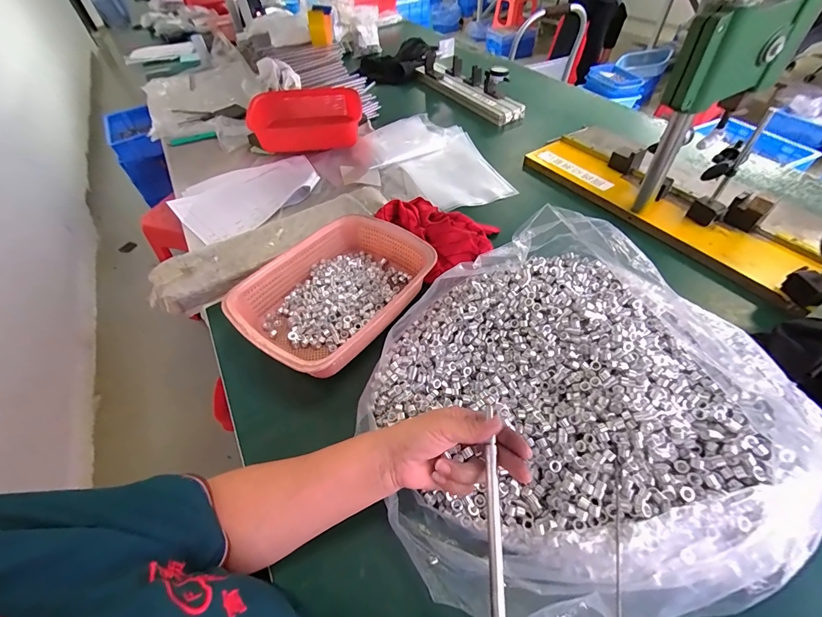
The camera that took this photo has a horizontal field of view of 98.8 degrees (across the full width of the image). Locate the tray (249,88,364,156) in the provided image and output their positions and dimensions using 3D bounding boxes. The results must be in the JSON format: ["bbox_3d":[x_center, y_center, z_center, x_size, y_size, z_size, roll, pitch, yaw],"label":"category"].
[{"bbox_3d":[-0.293,-0.531,0.983,0.314,0.079,0.221,-13,51,-7],"label":"tray"}]

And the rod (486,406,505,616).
[{"bbox_3d":[0.075,0.193,0.319,0.010,0.010,0.201,1,62,5],"label":"rod"}]

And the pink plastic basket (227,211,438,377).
[{"bbox_3d":[-0.116,-0.029,0.563,0.214,0.078,0.292,30,58,25],"label":"pink plastic basket"}]

